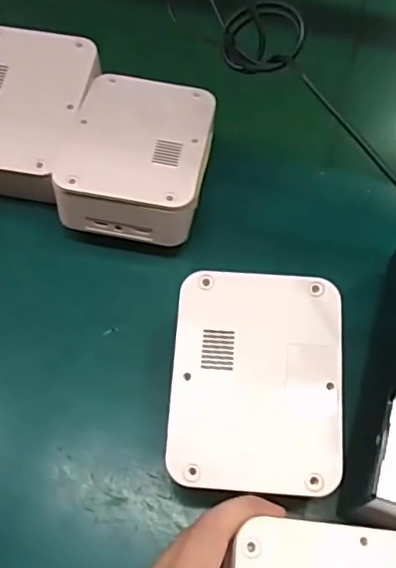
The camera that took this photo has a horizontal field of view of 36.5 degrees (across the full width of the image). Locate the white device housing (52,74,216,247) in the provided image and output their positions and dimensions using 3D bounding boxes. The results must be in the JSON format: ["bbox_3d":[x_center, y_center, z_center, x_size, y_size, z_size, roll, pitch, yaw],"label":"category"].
[{"bbox_3d":[-0.042,-0.097,0.447,0.103,0.040,0.131,10,60,5],"label":"white device housing"}]

